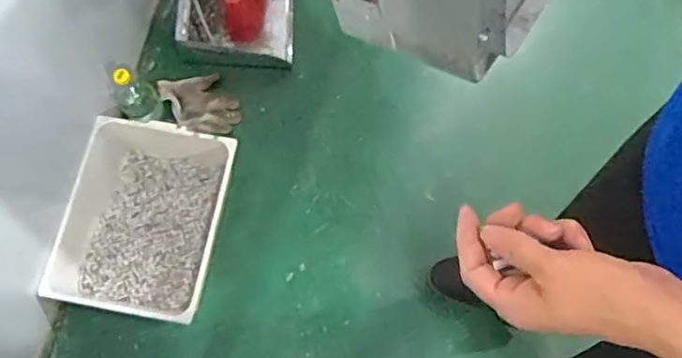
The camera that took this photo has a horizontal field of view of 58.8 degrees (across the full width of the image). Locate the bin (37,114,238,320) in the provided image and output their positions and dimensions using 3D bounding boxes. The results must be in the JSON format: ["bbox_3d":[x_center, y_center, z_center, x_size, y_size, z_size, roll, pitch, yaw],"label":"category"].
[{"bbox_3d":[-0.387,0.077,1.184,0.316,0.115,0.364,8,72,3],"label":"bin"}]

